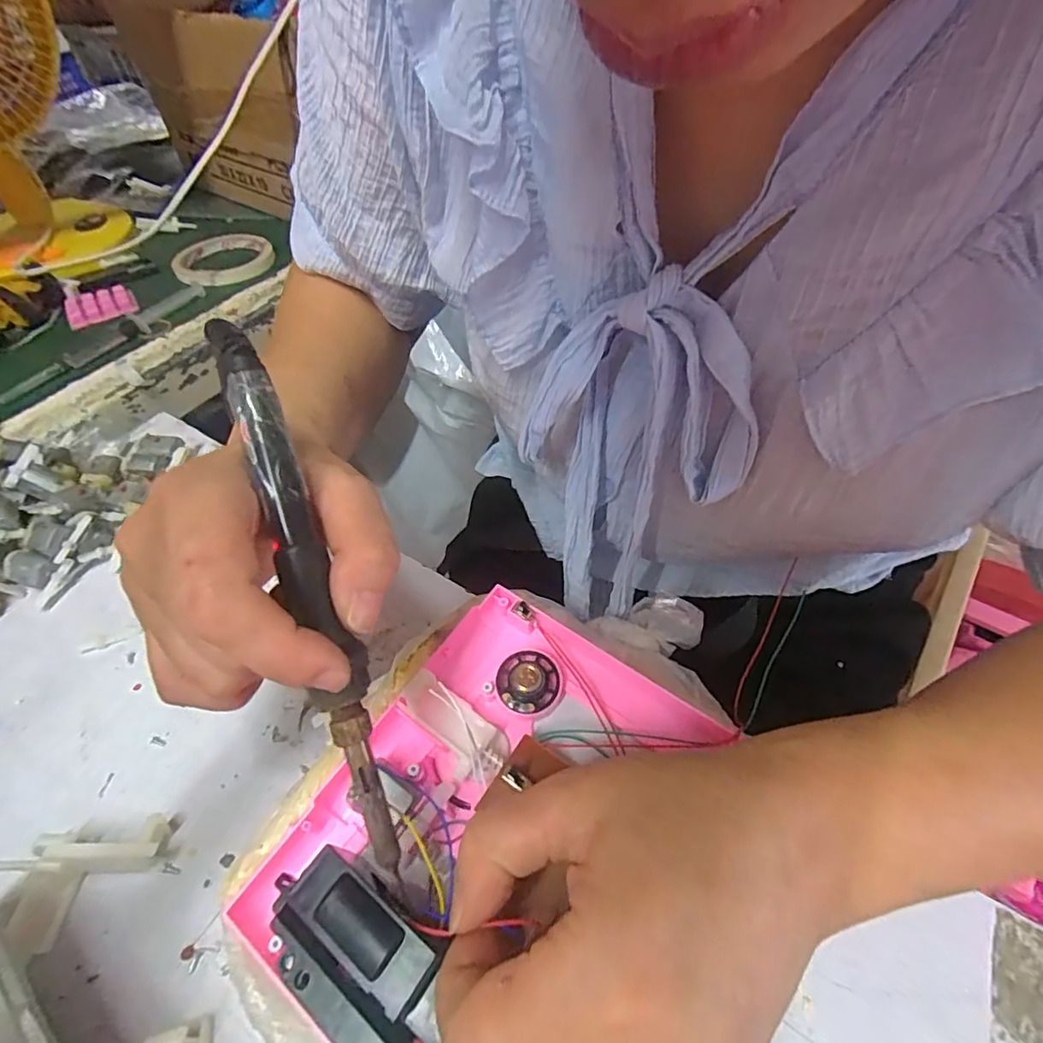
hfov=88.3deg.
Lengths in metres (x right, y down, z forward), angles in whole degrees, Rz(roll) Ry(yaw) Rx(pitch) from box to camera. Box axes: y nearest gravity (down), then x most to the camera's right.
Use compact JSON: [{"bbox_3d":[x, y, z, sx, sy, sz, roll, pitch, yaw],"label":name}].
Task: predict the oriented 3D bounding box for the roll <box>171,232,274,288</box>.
[{"bbox_3d":[-0.317,-0.279,0.572,0.099,0.009,0.110,-33,58,-23],"label":"roll"}]

